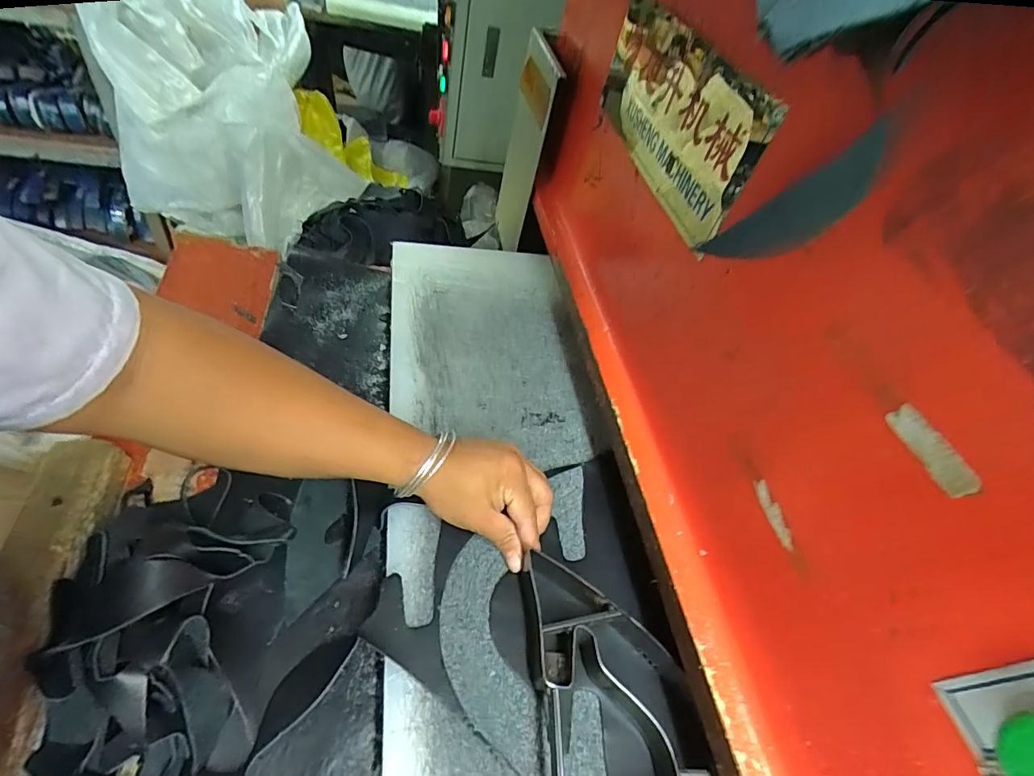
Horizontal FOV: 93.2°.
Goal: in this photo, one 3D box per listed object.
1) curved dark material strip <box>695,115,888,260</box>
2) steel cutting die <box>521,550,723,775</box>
[{"bbox_3d":[0.129,-0.080,0.226,0.029,0.082,0.006,29,51,-25],"label":"curved dark material strip"},{"bbox_3d":[0.072,0.235,0.308,0.120,0.048,0.249,-1,56,-5],"label":"steel cutting die"}]

